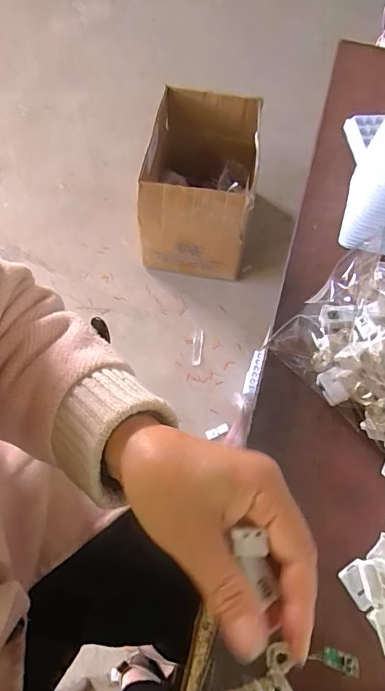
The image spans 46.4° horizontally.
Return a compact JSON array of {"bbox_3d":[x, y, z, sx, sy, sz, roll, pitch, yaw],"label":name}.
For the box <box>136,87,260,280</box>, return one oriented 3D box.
[{"bbox_3d":[0.021,-0.434,1.230,0.271,0.296,0.408,9,63,2],"label":"box"}]

